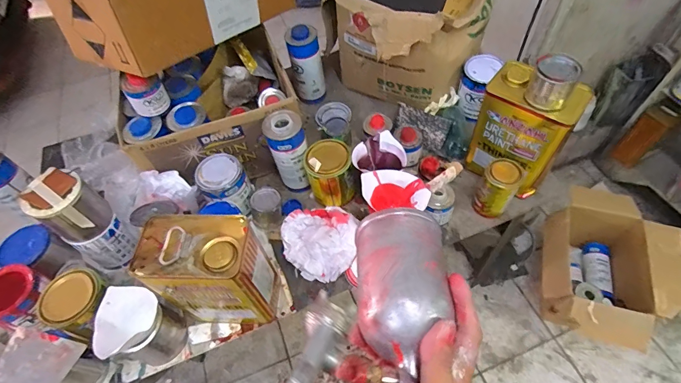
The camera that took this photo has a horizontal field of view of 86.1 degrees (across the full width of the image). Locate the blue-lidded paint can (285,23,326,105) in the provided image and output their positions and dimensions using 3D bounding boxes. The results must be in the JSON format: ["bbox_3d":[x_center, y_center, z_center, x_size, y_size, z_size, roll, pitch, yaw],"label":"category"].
[{"bbox_3d":[-0.097,-0.348,1.020,0.089,0.230,0.084,-3,56,4],"label":"blue-lidded paint can"}]

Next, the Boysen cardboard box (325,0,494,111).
[{"bbox_3d":[0.179,-0.459,0.989,0.395,0.271,0.412,13,59,14],"label":"Boysen cardboard box"}]

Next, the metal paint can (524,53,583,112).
[{"bbox_3d":[0.377,-0.195,0.651,0.071,0.072,0.064,22,61,19],"label":"metal paint can"}]

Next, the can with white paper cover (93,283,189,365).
[{"bbox_3d":[-0.364,0.244,0.665,0.112,0.150,0.115,-1,62,2],"label":"can with white paper cover"}]

